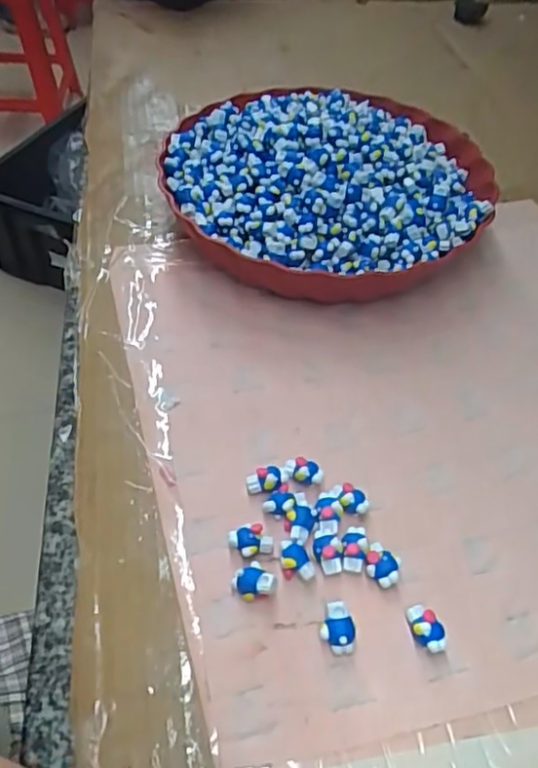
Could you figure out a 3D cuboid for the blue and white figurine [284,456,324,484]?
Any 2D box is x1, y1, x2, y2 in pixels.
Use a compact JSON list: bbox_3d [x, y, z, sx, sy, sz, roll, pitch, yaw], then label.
[{"bbox_3d":[0.019,0.048,0.342,0.021,0.011,0.012,17,50,11],"label":"blue and white figurine"}]

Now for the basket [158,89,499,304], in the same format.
[{"bbox_3d":[0.043,-0.149,0.469,0.224,0.072,0.227,2,49,-2],"label":"basket"}]

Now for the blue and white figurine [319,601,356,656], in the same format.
[{"bbox_3d":[0.031,0.112,0.289,0.016,0.012,0.019,7,49,3],"label":"blue and white figurine"}]

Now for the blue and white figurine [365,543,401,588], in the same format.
[{"bbox_3d":[0.055,0.089,0.310,0.018,0.011,0.015,29,53,21],"label":"blue and white figurine"}]

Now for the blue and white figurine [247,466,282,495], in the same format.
[{"bbox_3d":[-0.003,0.051,0.337,0.018,0.012,0.013,-2,49,-5],"label":"blue and white figurine"}]

